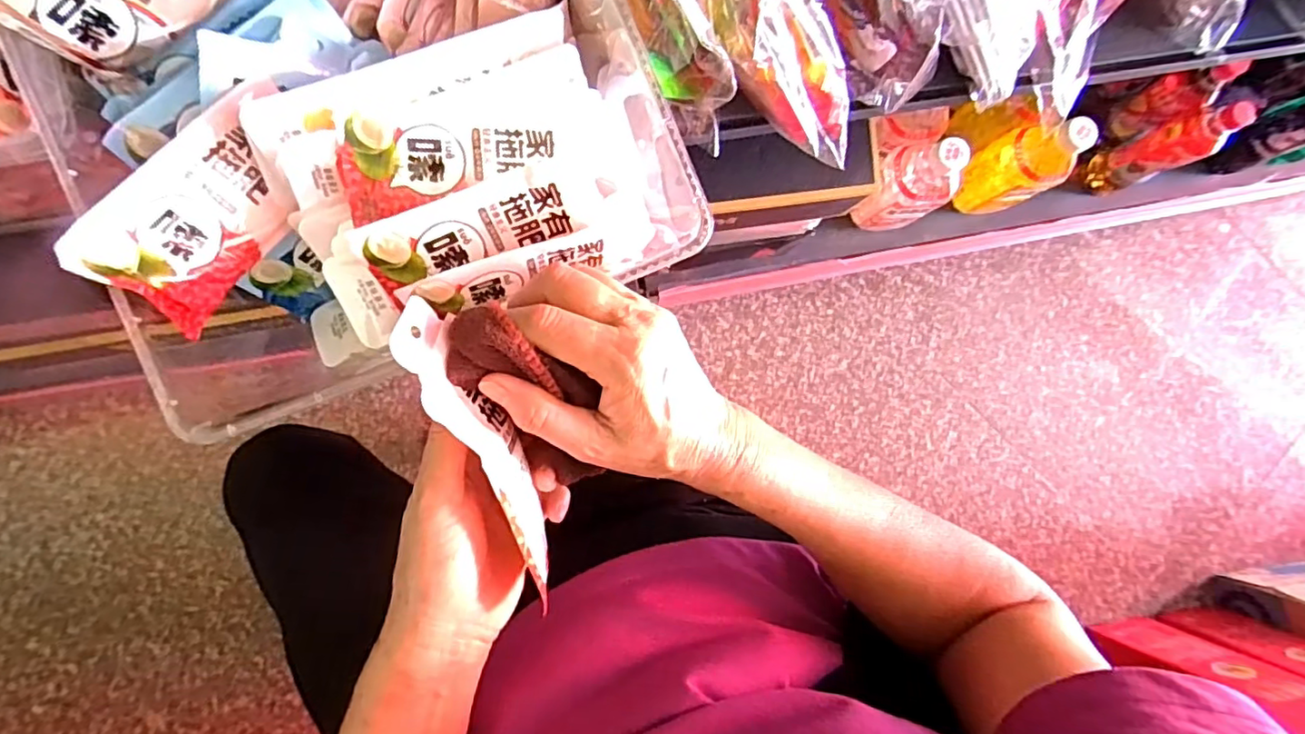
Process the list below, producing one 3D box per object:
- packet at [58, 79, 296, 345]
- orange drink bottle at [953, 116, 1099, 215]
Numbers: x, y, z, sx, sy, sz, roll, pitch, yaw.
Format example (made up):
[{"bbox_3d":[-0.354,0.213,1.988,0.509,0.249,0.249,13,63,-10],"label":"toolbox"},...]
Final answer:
[{"bbox_3d":[-0.235,-0.086,0.323,0.014,0.068,0.125,10,63,32],"label":"packet"},{"bbox_3d":[0.482,-0.267,0.794,0.074,0.163,0.088,-19,91,-6],"label":"orange drink bottle"}]

